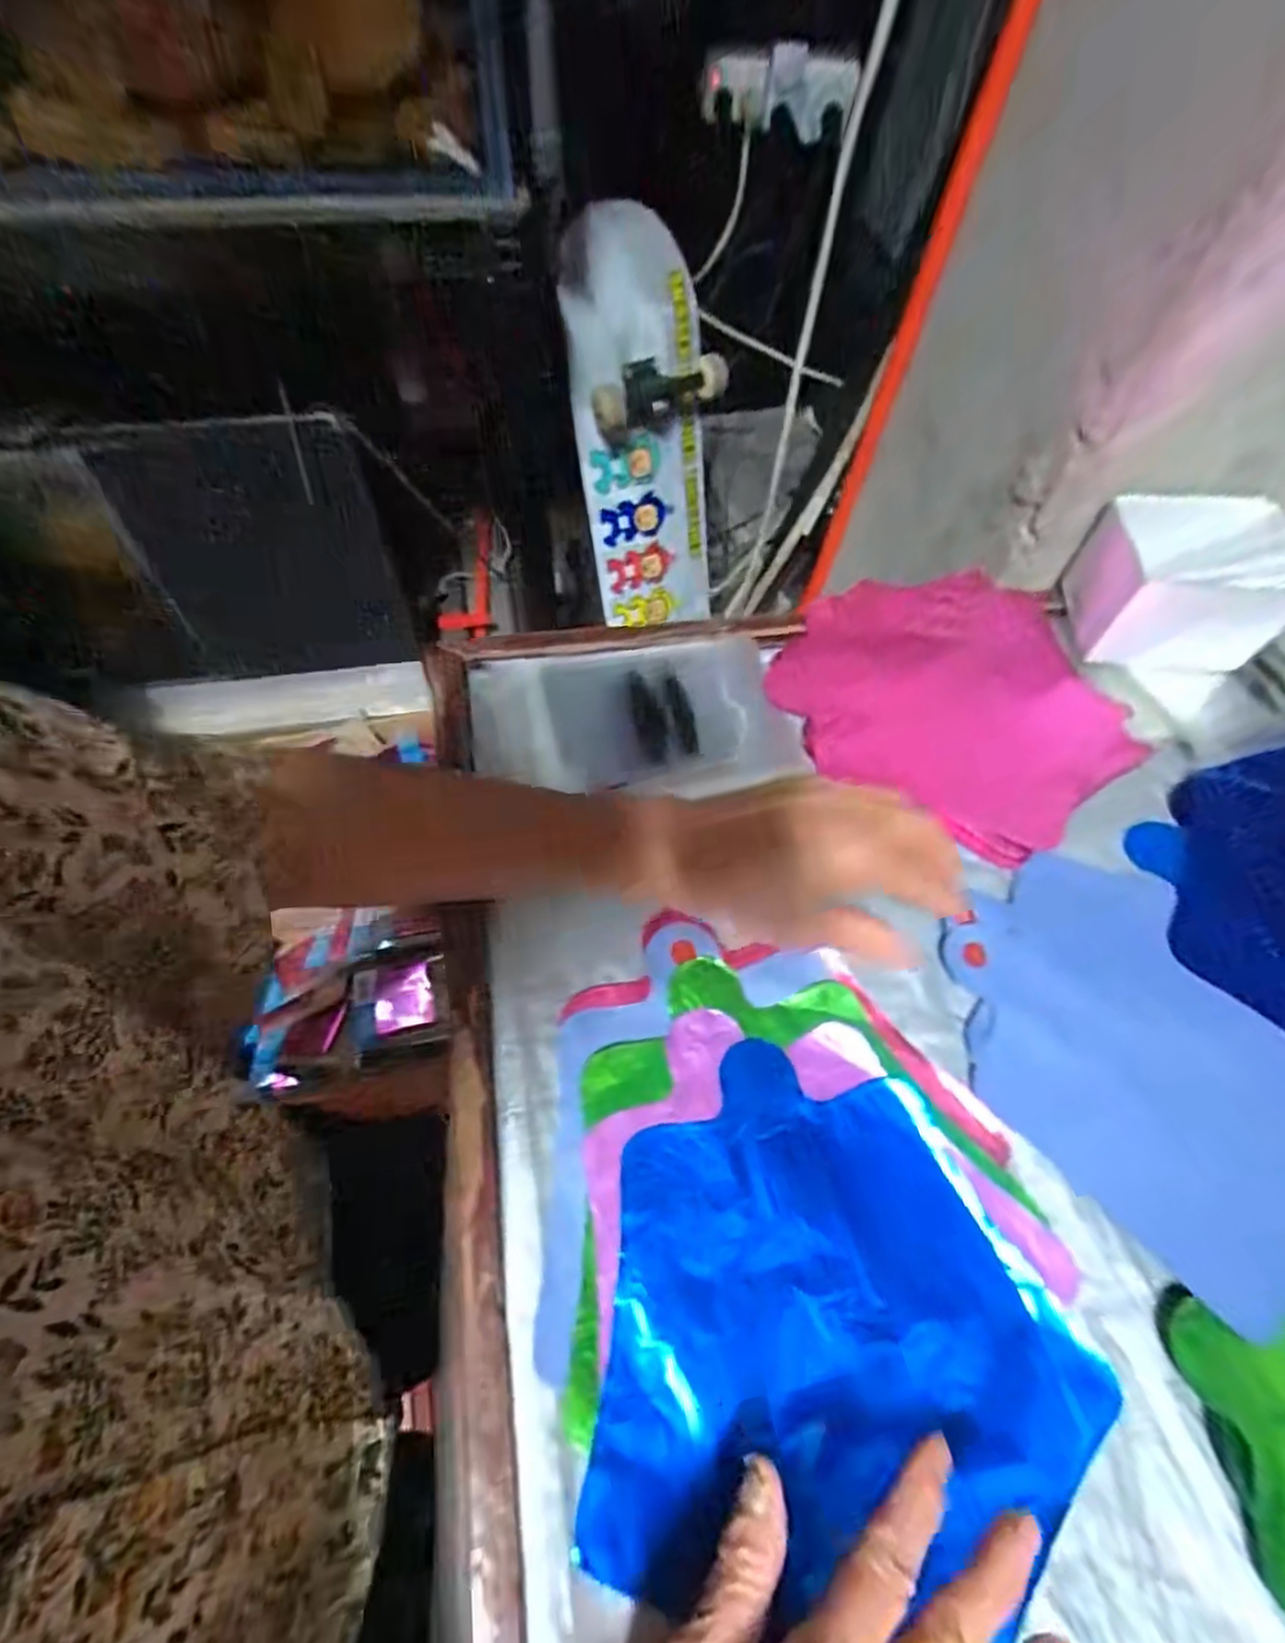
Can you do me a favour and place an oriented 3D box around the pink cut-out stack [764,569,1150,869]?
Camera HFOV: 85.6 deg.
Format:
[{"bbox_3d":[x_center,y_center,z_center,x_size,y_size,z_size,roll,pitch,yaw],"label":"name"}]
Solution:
[{"bbox_3d":[0.238,-0.088,0.521,0.246,0.039,0.228,-26,75,-15],"label":"pink cut-out stack"}]

